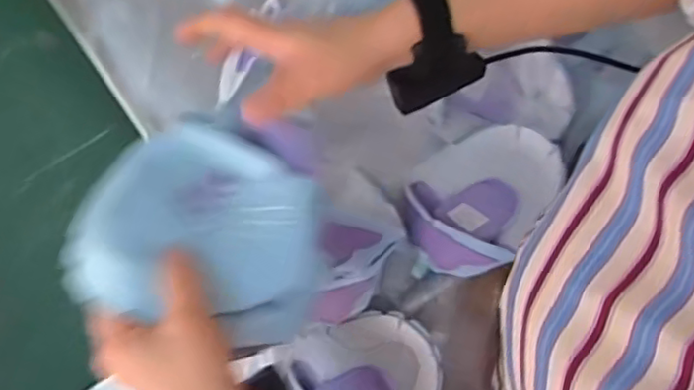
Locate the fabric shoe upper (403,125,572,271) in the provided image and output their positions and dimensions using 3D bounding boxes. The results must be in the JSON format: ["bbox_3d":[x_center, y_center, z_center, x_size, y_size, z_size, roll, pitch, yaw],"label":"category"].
[{"bbox_3d":[0.127,-0.004,0.638,0.136,0.034,0.160,29,75,40],"label":"fabric shoe upper"}]

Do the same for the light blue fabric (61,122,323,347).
[{"bbox_3d":[-0.094,0.021,0.412,0.155,0.040,0.121,15,76,3],"label":"light blue fabric"}]

